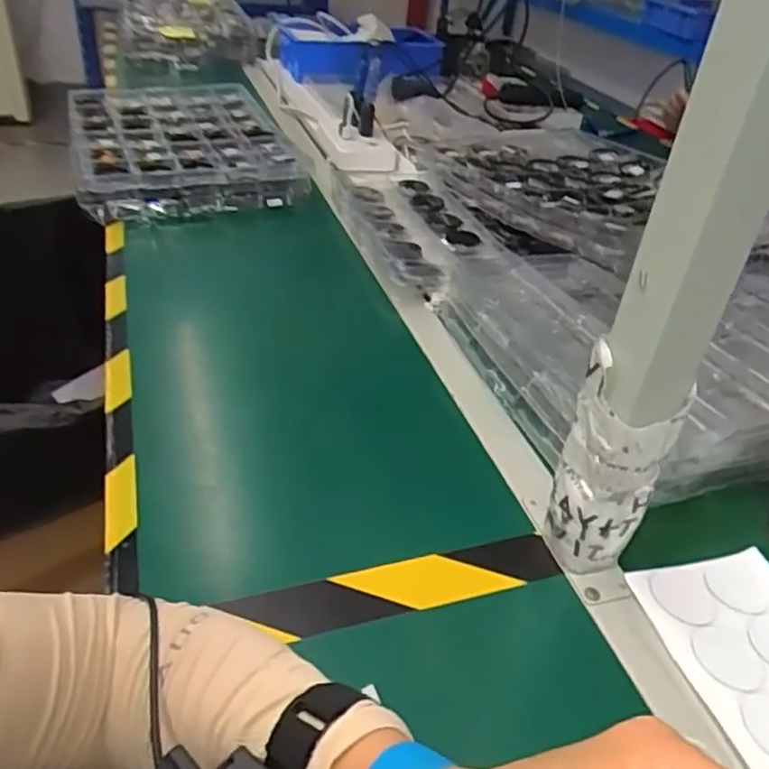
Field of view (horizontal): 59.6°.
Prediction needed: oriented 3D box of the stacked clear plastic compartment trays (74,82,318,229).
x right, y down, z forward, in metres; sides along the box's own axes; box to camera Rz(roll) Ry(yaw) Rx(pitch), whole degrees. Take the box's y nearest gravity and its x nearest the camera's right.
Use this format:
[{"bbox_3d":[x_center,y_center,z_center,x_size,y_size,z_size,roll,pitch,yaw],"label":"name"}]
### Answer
[{"bbox_3d":[-0.308,-0.366,1.020,0.295,0.062,0.444,-9,39,-20],"label":"stacked clear plastic compartment trays"}]

